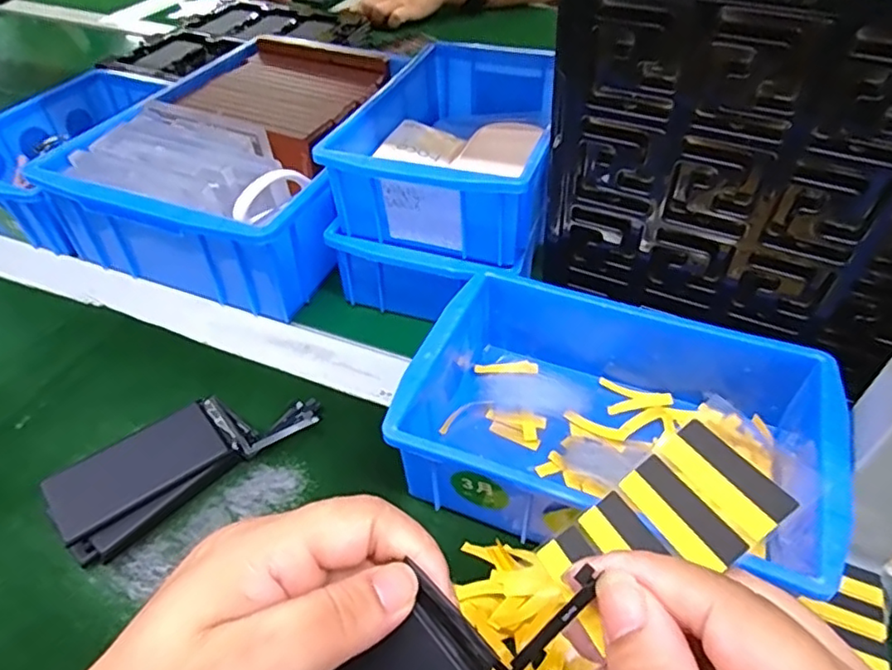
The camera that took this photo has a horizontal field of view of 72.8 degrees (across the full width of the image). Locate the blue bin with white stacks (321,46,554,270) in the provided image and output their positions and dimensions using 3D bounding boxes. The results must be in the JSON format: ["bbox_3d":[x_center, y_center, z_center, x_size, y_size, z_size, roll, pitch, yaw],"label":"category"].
[{"bbox_3d":[0.009,-0.130,0.424,0.122,0.072,0.194,13,47,12],"label":"blue bin with white stacks"}]

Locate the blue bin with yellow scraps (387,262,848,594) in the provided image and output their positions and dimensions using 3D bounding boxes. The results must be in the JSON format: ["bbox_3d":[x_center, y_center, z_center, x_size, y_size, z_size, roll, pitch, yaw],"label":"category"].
[{"bbox_3d":[0.086,0.047,0.319,0.200,0.069,0.142,17,46,16],"label":"blue bin with yellow scraps"}]

